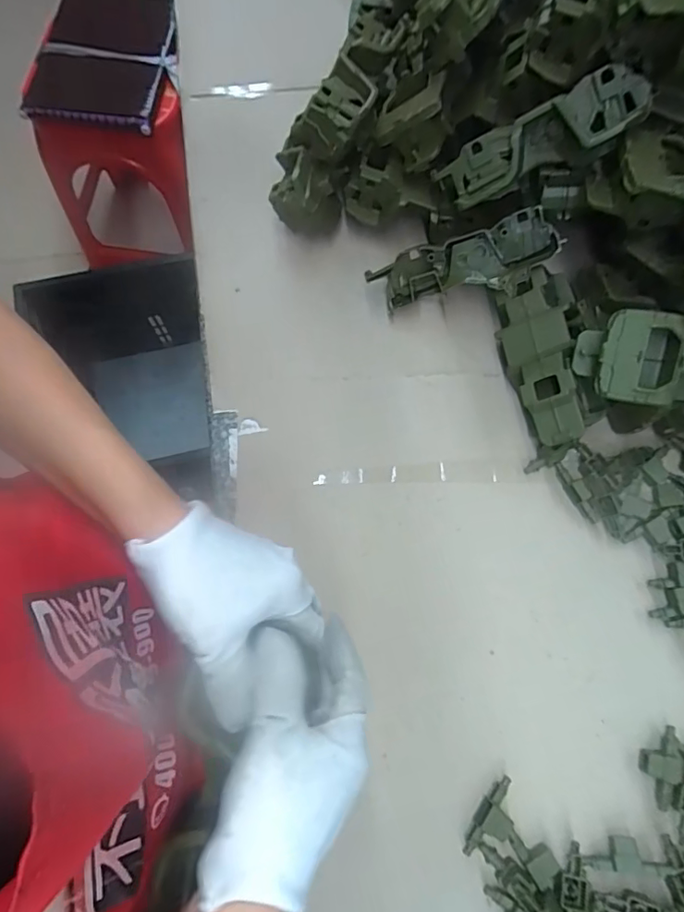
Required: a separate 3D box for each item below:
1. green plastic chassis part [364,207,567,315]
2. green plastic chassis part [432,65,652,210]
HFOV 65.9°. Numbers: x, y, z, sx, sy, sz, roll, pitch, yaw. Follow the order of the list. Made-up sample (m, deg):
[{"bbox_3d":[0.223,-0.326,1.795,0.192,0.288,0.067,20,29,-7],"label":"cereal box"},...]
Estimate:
[{"bbox_3d":[0.123,-0.201,0.553,0.181,0.060,0.022,-10,32,23],"label":"green plastic chassis part"},{"bbox_3d":[0.175,-0.278,0.478,0.182,0.051,0.046,-14,70,34],"label":"green plastic chassis part"}]

